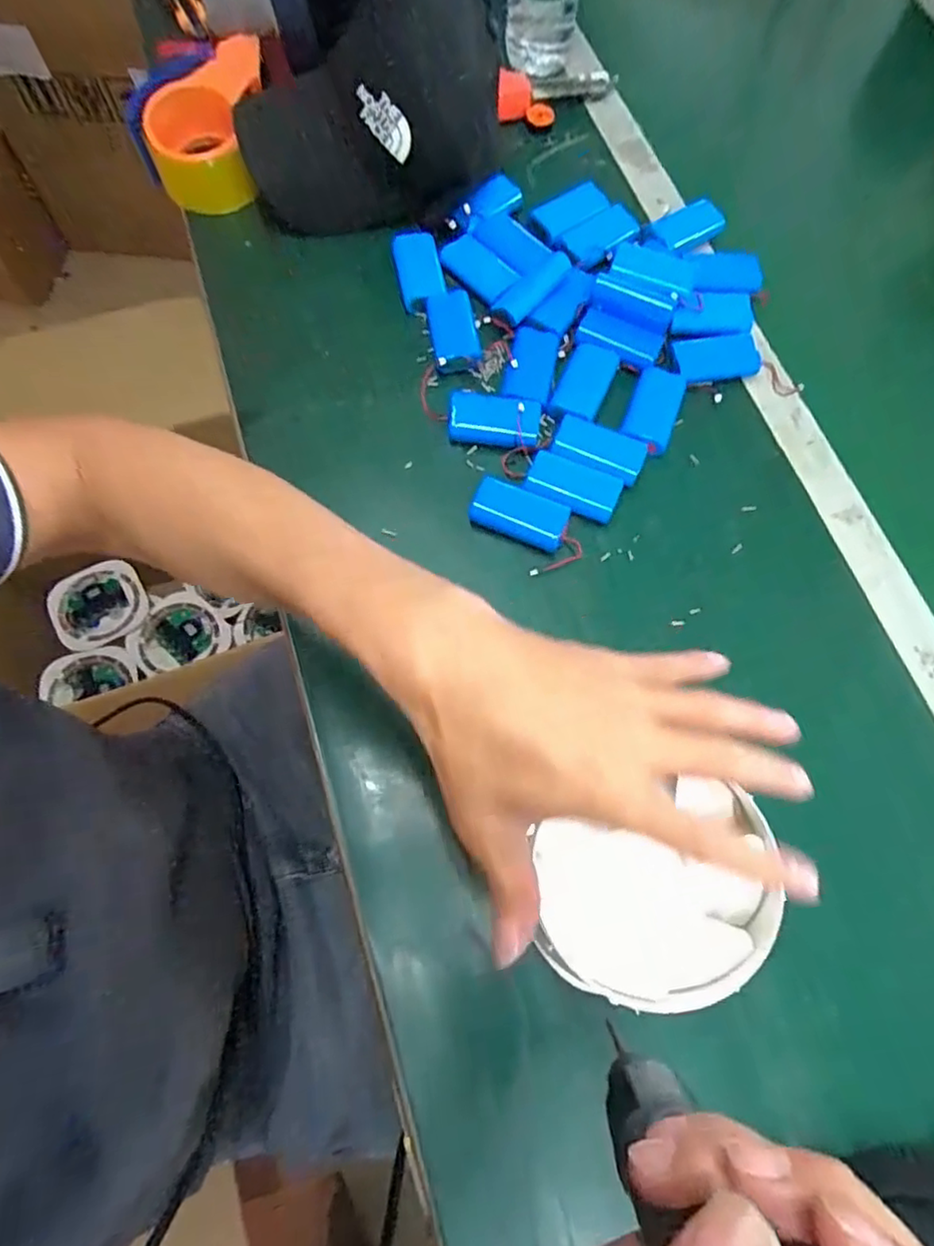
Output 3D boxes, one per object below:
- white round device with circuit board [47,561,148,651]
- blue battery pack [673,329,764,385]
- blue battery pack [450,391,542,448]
[{"bbox_3d":[-0.587,-0.028,0.998,0.130,0.032,0.124,-29,72,-12],"label":"white round device with circuit board"},{"bbox_3d":[0.201,-0.217,0.511,0.070,0.016,0.041,-11,69,-5],"label":"blue battery pack"},{"bbox_3d":[0.022,-0.155,0.475,0.069,0.021,0.034,5,69,0],"label":"blue battery pack"}]

